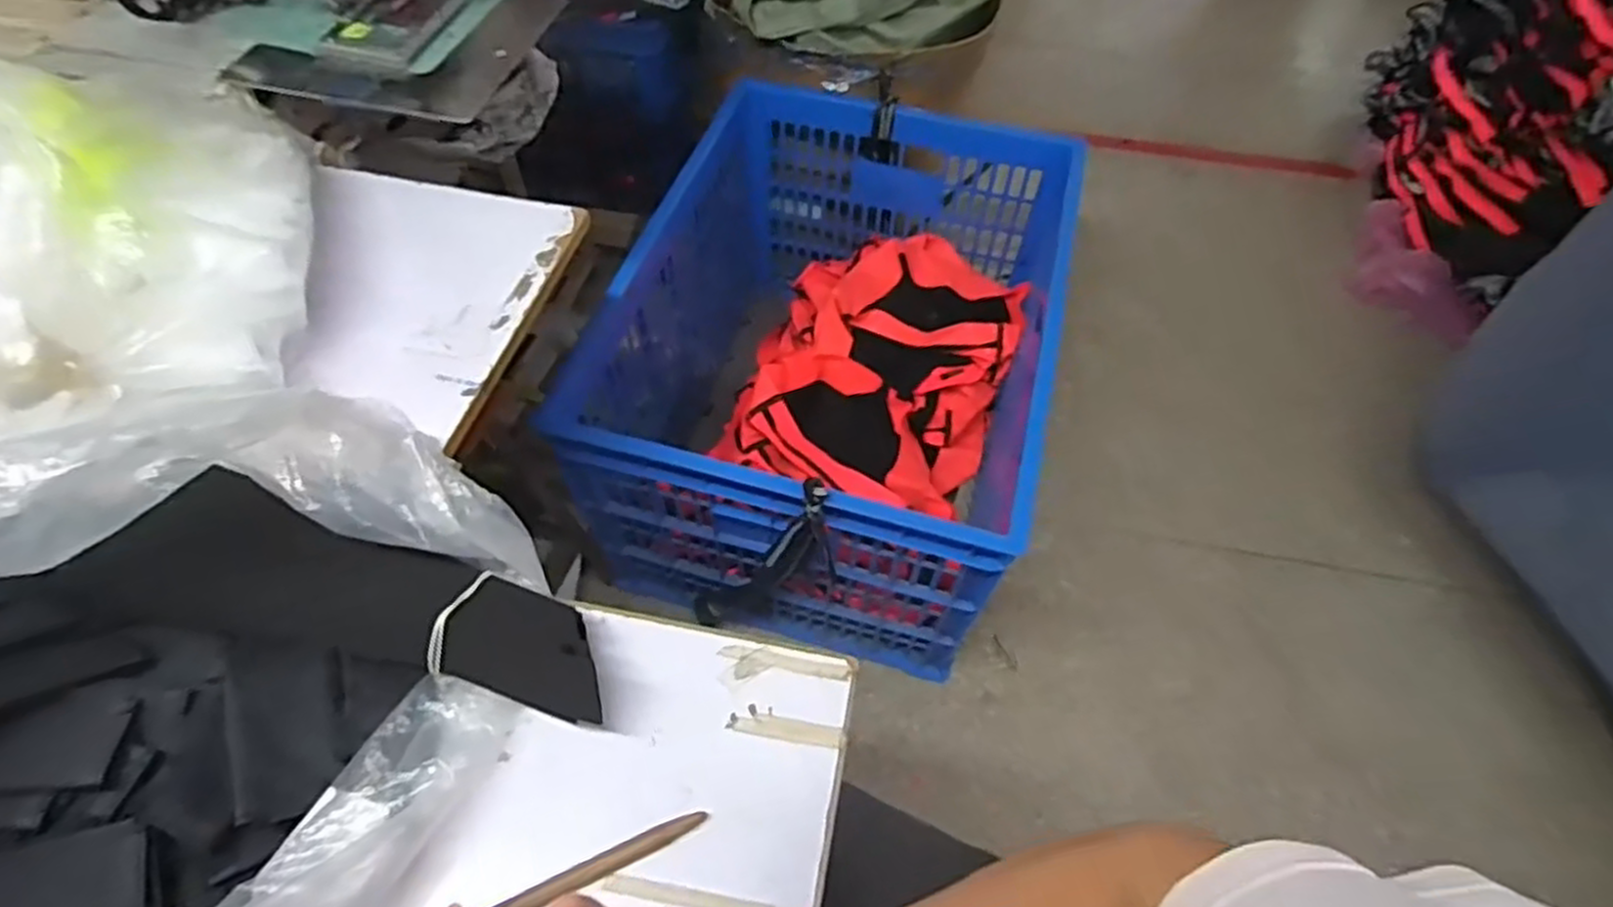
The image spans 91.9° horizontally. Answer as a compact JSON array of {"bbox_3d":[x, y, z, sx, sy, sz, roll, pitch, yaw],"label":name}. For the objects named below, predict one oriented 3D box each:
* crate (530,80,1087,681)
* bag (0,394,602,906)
[{"bbox_3d":[0.058,-0.140,1.357,0.630,0.491,0.830,15,57,9],"label":"crate"},{"bbox_3d":[-0.349,0.128,0.410,0.395,0.190,0.282,-35,63,-22],"label":"bag"}]

